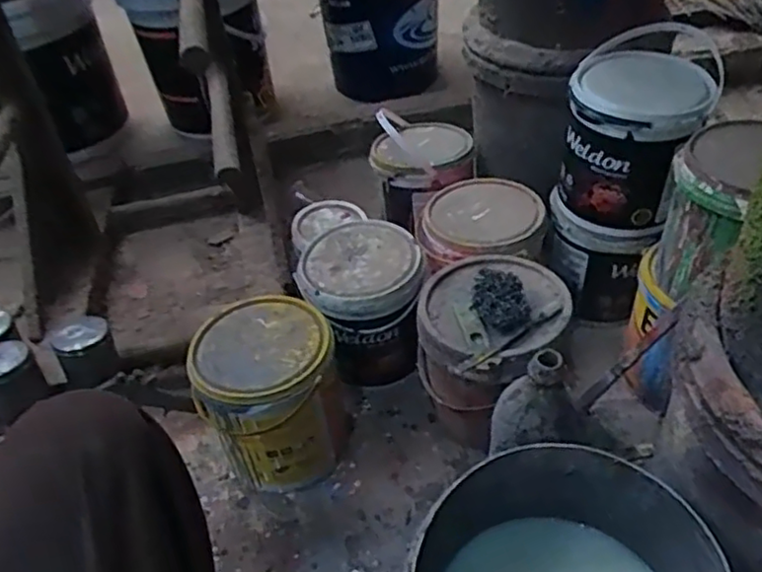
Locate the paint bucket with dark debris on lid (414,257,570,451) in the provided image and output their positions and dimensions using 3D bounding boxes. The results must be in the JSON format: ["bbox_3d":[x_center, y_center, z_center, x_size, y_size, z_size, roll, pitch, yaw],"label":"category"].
[{"bbox_3d":[0.140,0.084,0.865,0.181,0.227,0.210,2,43,7],"label":"paint bucket with dark debris on lid"}]

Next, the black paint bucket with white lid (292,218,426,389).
[{"bbox_3d":[-0.023,0.031,0.982,0.168,0.194,0.162,-5,43,5],"label":"black paint bucket with white lid"}]

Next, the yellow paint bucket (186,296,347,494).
[{"bbox_3d":[-0.143,0.147,0.872,0.168,0.205,0.170,-5,43,5],"label":"yellow paint bucket"}]

